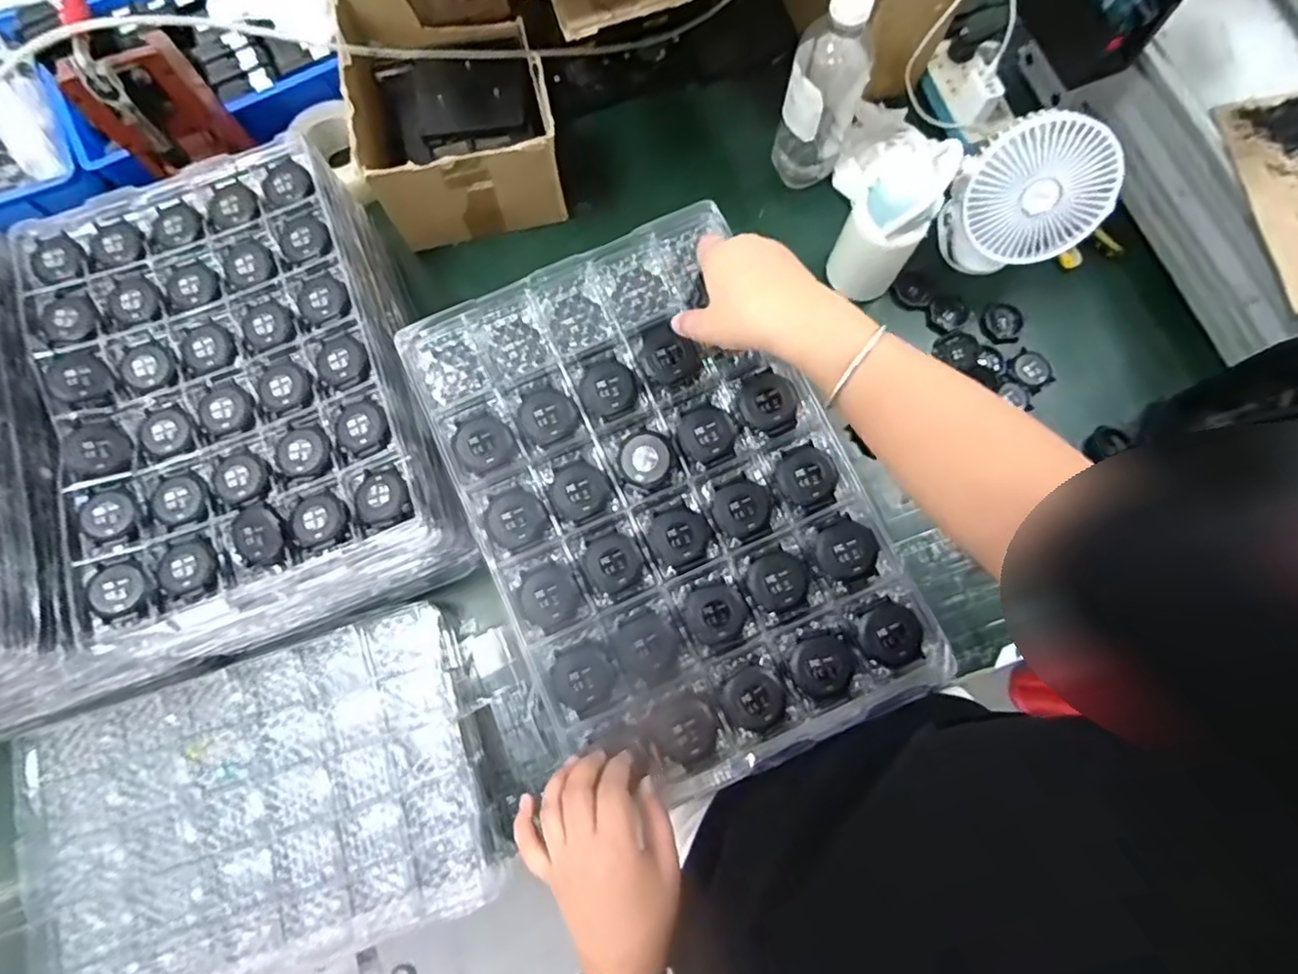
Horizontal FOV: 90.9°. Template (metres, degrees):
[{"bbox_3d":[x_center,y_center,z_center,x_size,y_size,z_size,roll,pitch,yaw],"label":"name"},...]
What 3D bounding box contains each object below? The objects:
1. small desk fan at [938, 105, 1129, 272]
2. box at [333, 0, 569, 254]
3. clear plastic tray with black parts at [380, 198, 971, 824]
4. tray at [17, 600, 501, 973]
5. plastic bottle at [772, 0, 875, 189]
[{"bbox_3d":[0.412,-0.306,0.722,0.146,0.182,0.113,43,81,9],"label":"small desk fan"},{"bbox_3d":[-0.236,-0.462,0.792,0.212,0.153,0.275,-12,78,-2],"label":"box"},{"bbox_3d":[0.010,0.009,0.526,0.298,0.036,0.433,-24,78,-4],"label":"clear plastic tray with black parts"},{"bbox_3d":[-0.399,0.333,0.651,0.448,0.030,0.303,-19,78,-3],"label":"tray"},{"bbox_3d":[0.202,-0.455,0.738,0.086,0.233,0.082,18,78,5],"label":"plastic bottle"}]

